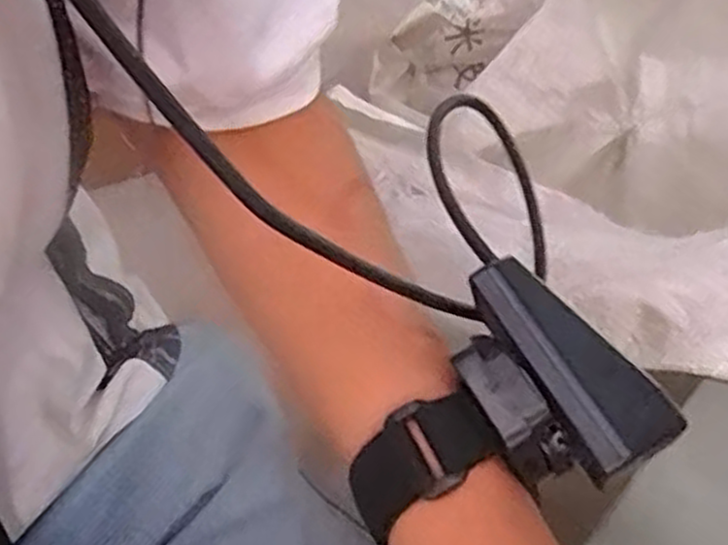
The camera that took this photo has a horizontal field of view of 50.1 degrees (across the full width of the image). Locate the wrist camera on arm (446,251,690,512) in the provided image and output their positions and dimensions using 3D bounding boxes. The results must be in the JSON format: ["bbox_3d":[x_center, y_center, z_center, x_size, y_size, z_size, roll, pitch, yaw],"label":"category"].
[{"bbox_3d":[0.054,0.033,0.229,0.040,0.038,0.066,-18,50,-24],"label":"wrist camera on arm"}]

